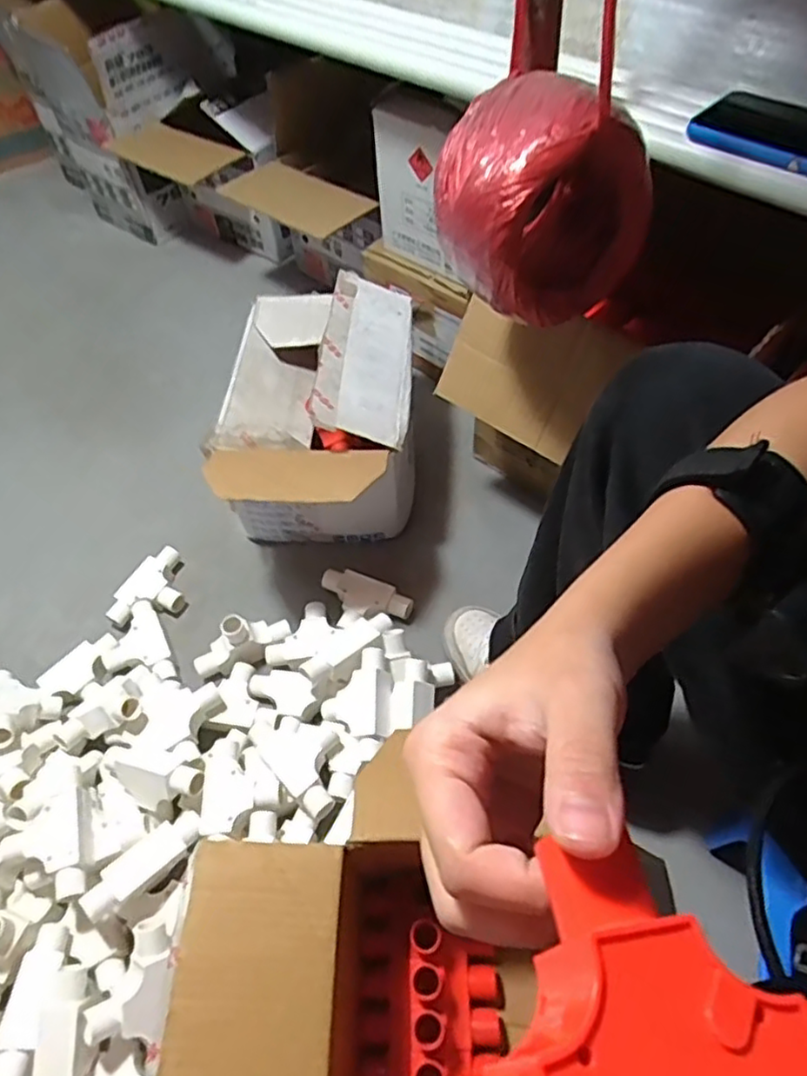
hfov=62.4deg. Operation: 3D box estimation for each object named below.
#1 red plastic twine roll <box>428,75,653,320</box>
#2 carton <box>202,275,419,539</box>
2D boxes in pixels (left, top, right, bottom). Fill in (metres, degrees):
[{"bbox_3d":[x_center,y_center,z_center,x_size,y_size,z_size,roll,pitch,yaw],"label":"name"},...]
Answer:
[{"bbox_3d":[0.105,-0.264,0.521,0.161,0.143,0.117,1,54,6],"label":"red plastic twine roll"},{"bbox_3d":[-0.099,-0.123,0.847,0.223,0.216,0.358,0,54,5],"label":"carton"}]

